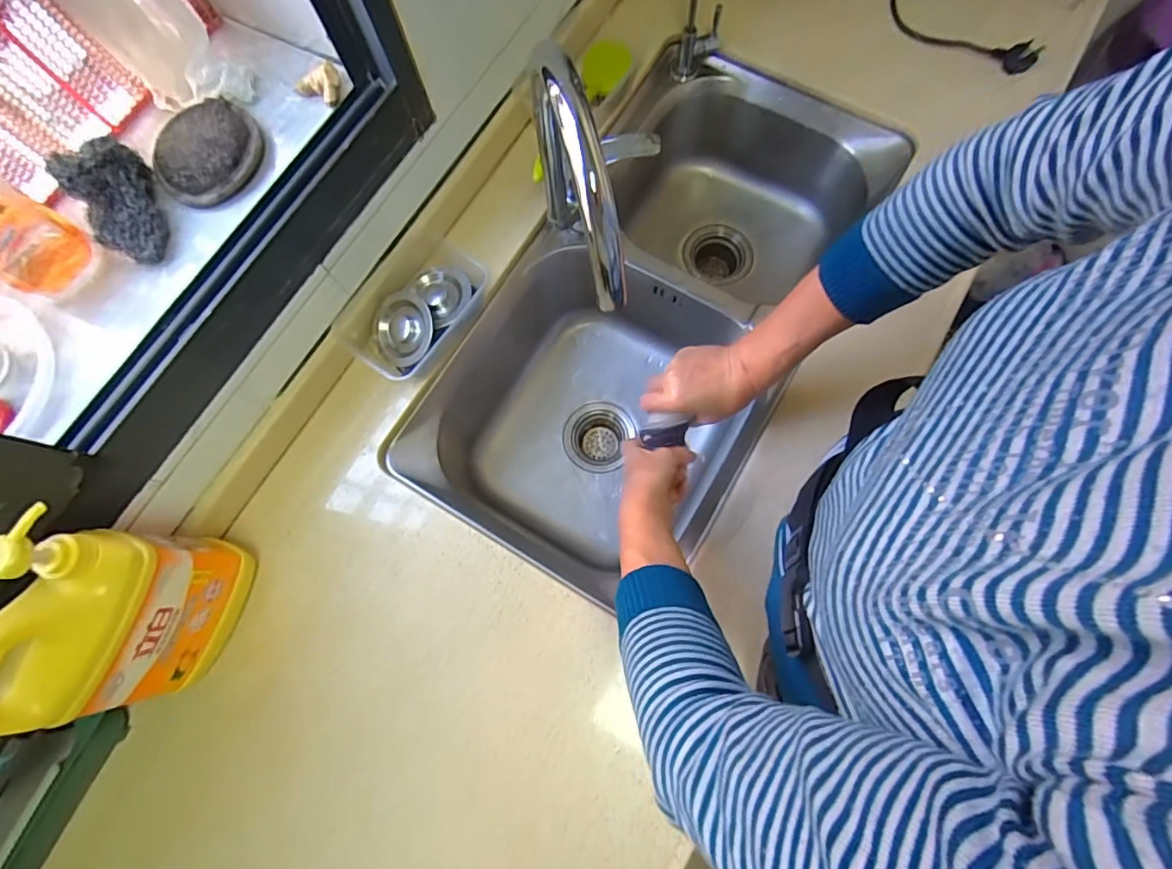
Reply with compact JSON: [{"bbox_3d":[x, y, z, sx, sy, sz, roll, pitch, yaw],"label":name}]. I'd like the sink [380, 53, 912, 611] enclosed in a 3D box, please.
[{"bbox_3d":[0.092,-0.150,0.779,0.363,0.238,0.716,30,78,9],"label":"sink"}]

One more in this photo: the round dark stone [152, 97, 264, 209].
[{"bbox_3d":[-0.381,-0.286,0.549,0.099,0.028,0.110,43,80,11],"label":"round dark stone"}]

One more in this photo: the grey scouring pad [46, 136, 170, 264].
[{"bbox_3d":[-0.447,-0.221,0.521,0.060,0.070,0.109,-19,76,-4],"label":"grey scouring pad"}]

